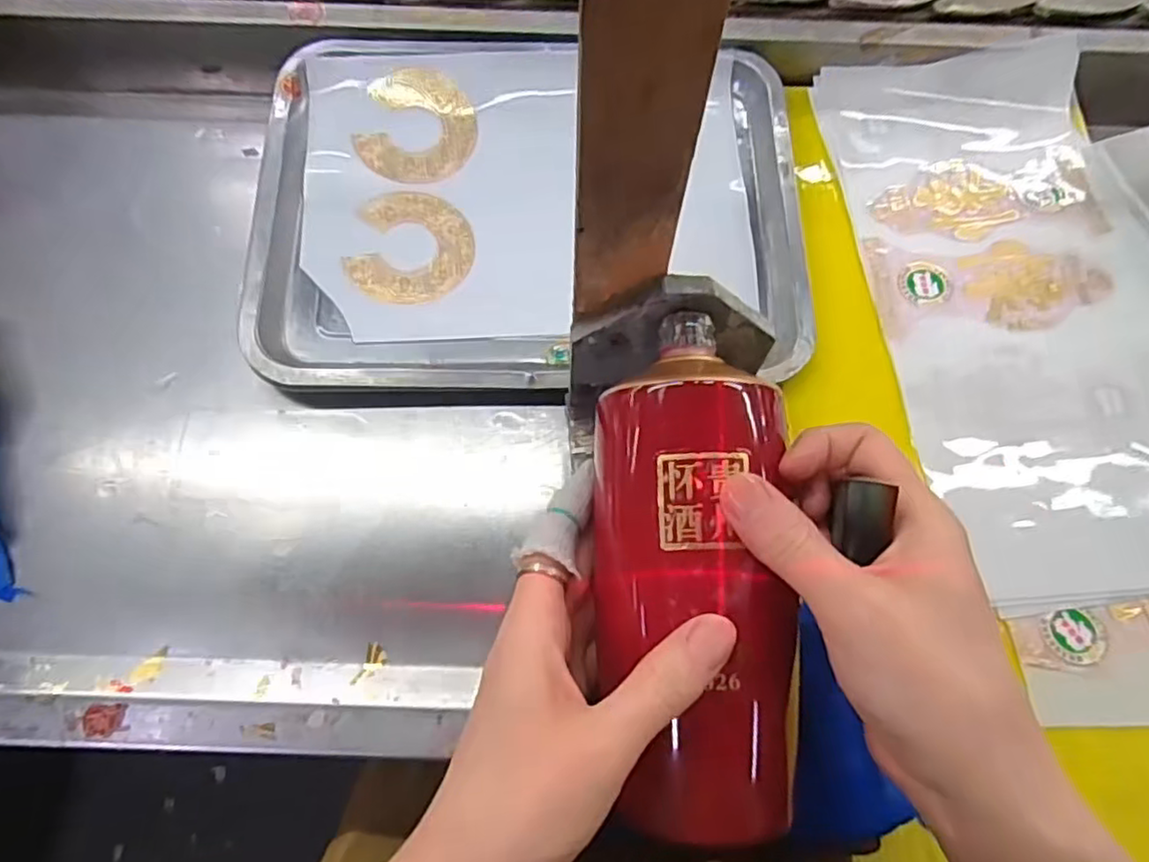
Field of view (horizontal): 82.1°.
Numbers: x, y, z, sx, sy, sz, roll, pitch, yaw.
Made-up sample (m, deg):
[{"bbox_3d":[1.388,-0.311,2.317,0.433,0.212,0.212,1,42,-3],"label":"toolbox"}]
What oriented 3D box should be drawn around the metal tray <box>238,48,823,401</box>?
[{"bbox_3d":[-0.029,-0.151,0.437,0.342,0.031,0.264,-2,72,-1],"label":"metal tray"}]

